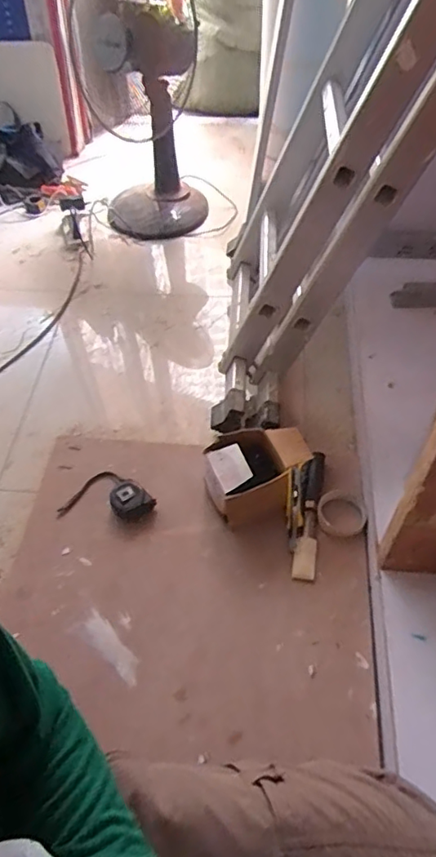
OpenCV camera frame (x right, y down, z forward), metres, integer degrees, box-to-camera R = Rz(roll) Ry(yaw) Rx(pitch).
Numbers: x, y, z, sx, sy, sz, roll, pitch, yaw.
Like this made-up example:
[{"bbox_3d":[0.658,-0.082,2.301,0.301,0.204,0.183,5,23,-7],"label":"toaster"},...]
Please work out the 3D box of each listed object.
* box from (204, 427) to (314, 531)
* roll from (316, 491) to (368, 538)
[{"bbox_3d":[0.068,0.077,0.993,0.181,0.115,0.130,-18,54,-12],"label":"box"},{"bbox_3d":[0.218,0.151,0.992,0.086,0.016,0.085,-1,52,1],"label":"roll"}]

